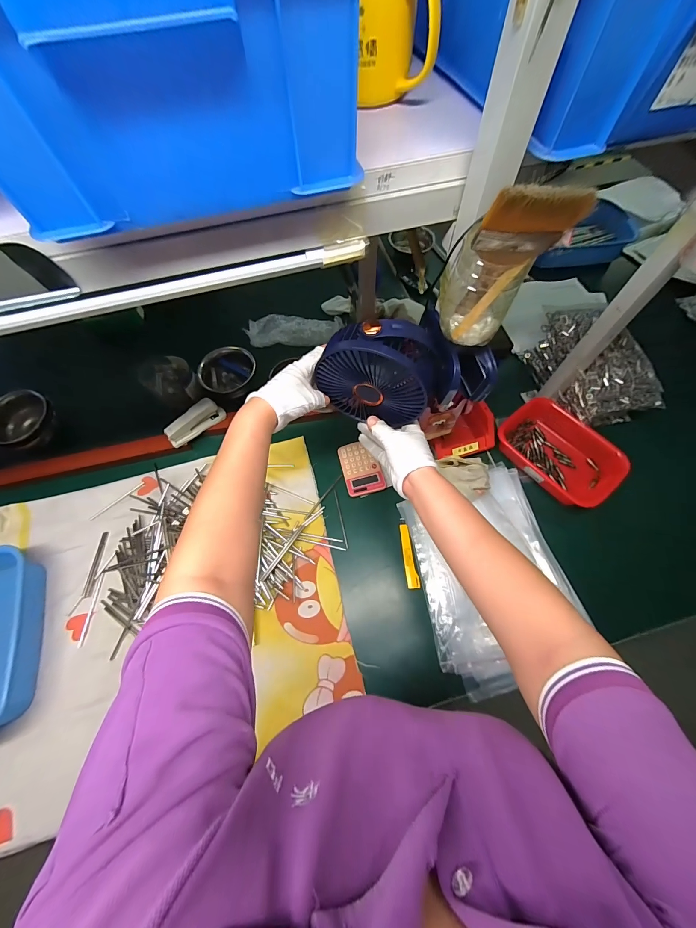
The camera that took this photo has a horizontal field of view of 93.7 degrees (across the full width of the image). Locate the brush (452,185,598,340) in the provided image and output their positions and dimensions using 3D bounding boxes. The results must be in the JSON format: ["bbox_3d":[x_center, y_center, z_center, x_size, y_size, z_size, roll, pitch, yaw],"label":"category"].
[{"bbox_3d":[0.137,-0.166,0.285,0.067,0.148,0.021,-1,81,3],"label":"brush"}]

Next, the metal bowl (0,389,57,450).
[{"bbox_3d":[-0.701,-0.094,0.697,0.120,0.054,0.127,22,67,11],"label":"metal bowl"}]

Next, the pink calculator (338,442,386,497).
[{"bbox_3d":[0.026,0.009,0.671,0.075,0.018,0.115,-12,65,-4],"label":"pink calculator"}]

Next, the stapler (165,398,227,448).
[{"bbox_3d":[-0.334,-0.092,0.700,0.123,0.056,0.035,-38,51,-8],"label":"stapler"}]

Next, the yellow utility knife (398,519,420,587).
[{"bbox_3d":[0.111,0.162,0.597,0.022,0.006,0.123,-4,64,-1],"label":"yellow utility knife"}]

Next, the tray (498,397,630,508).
[{"bbox_3d":[0.416,-0.020,0.652,0.163,0.063,0.220,-34,68,-14],"label":"tray"}]

